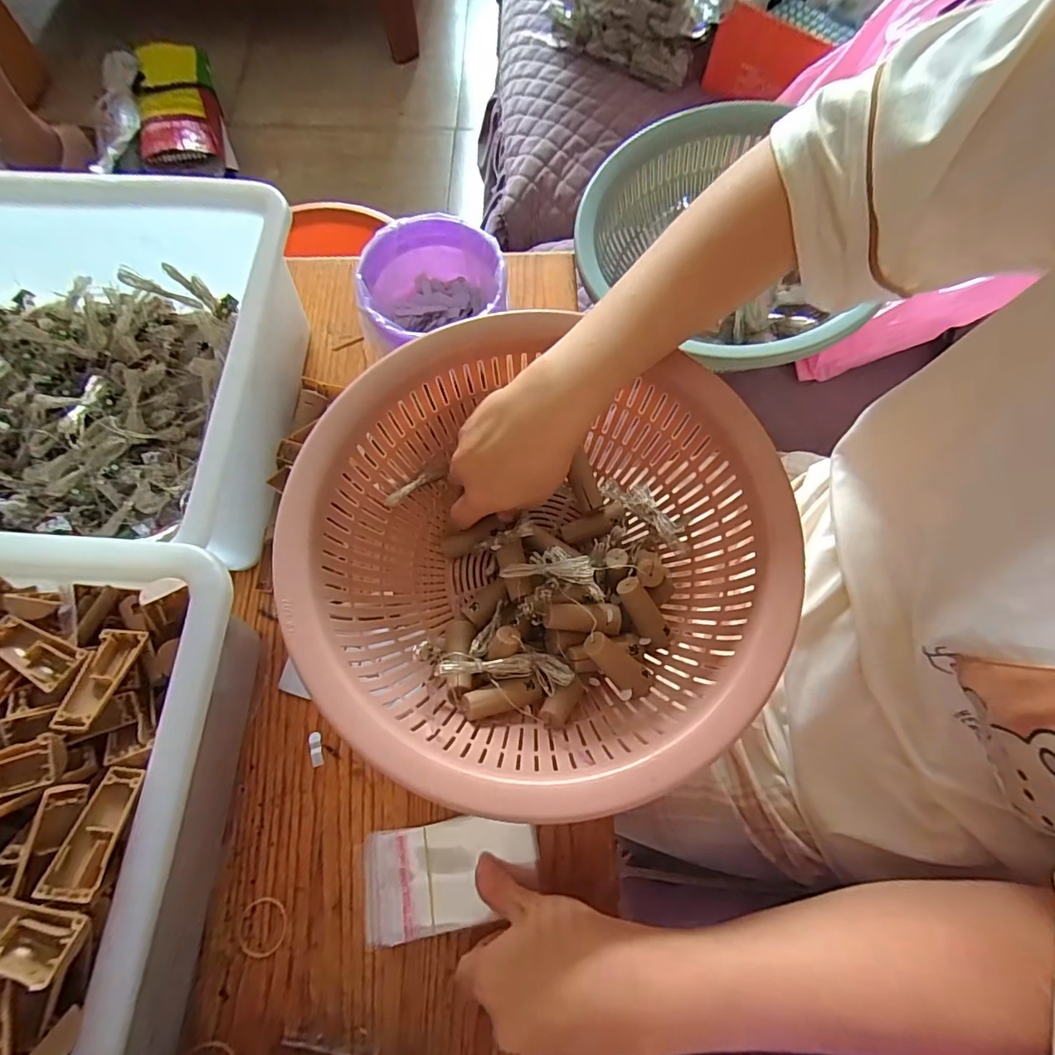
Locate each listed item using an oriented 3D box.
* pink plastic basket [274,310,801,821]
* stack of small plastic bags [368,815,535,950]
[{"bbox_3d":[-0.007,0.018,0.329,0.247,0.113,0.278,1,71,0],"label":"pink plastic basket"},{"bbox_3d":[-0.051,0.224,0.324,0.106,0.006,0.060,-7,71,-3],"label":"stack of small plastic bags"}]

